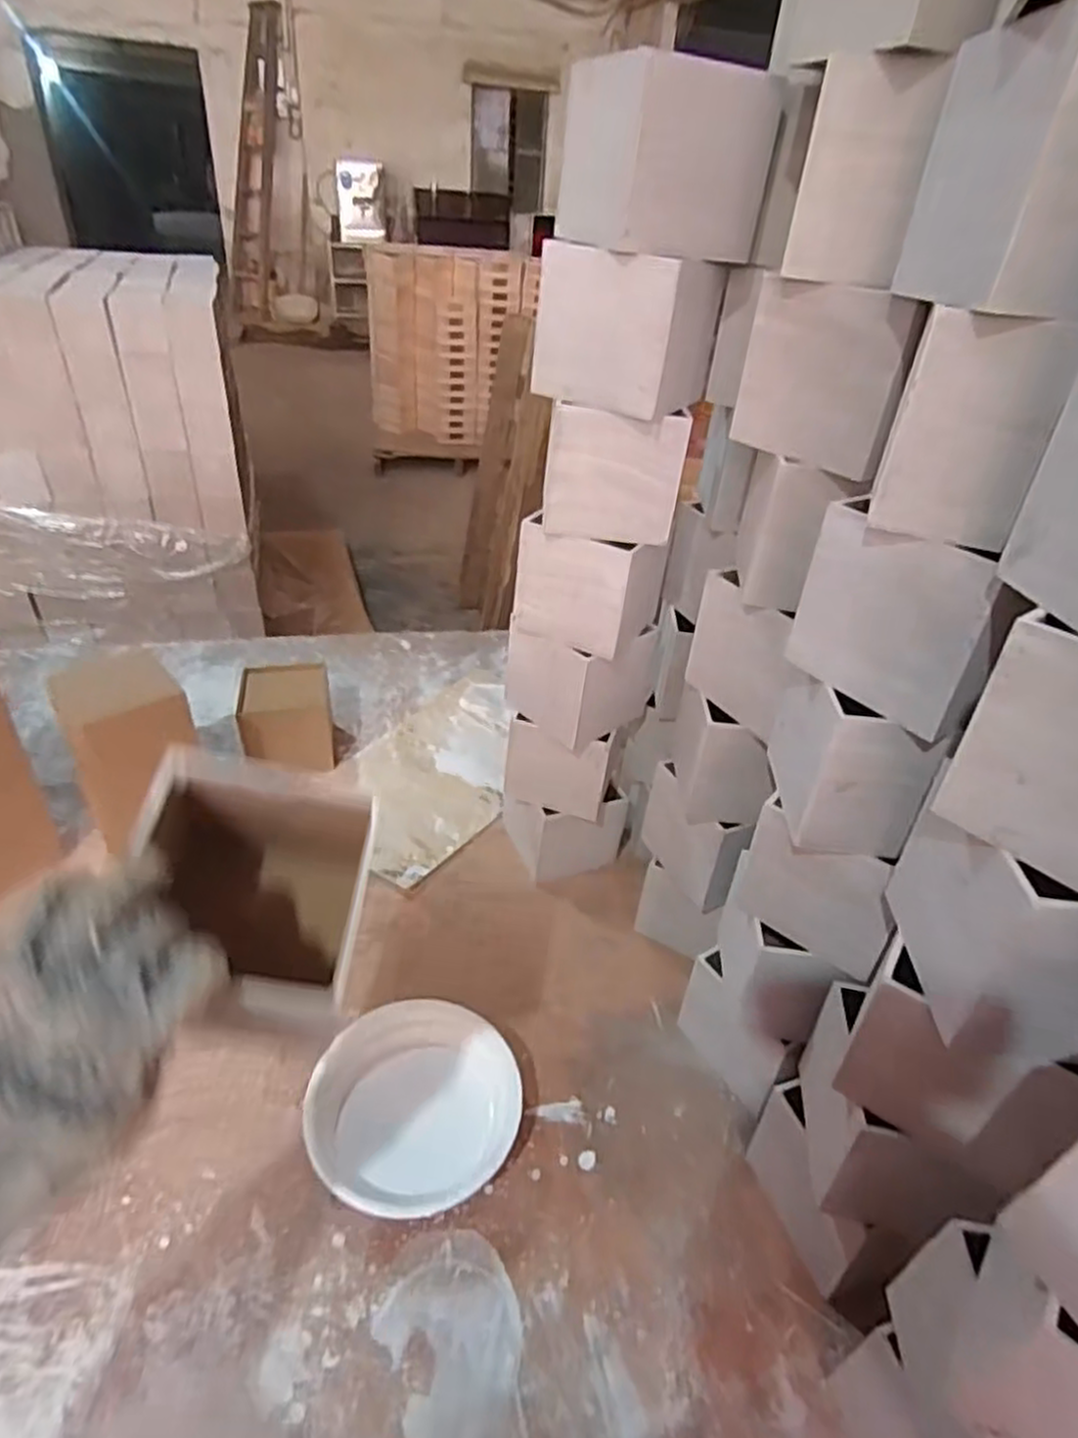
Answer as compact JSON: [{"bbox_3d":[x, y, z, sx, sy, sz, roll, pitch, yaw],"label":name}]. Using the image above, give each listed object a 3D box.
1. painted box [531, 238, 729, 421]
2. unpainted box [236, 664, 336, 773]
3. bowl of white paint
[{"bbox_3d":[0.071,-0.318,0.601,0.123,0.104,0.110,18,37,18],"label":"painted box"},{"bbox_3d":[-0.341,-0.003,1.016,0.115,0.106,0.106,-1,35,-8],"label":"unpainted box"},{"bbox_3d":[-0.105,0.332,0.633,0.168,0.053,0.171,3,34,-2],"label":"bowl of white paint"}]

